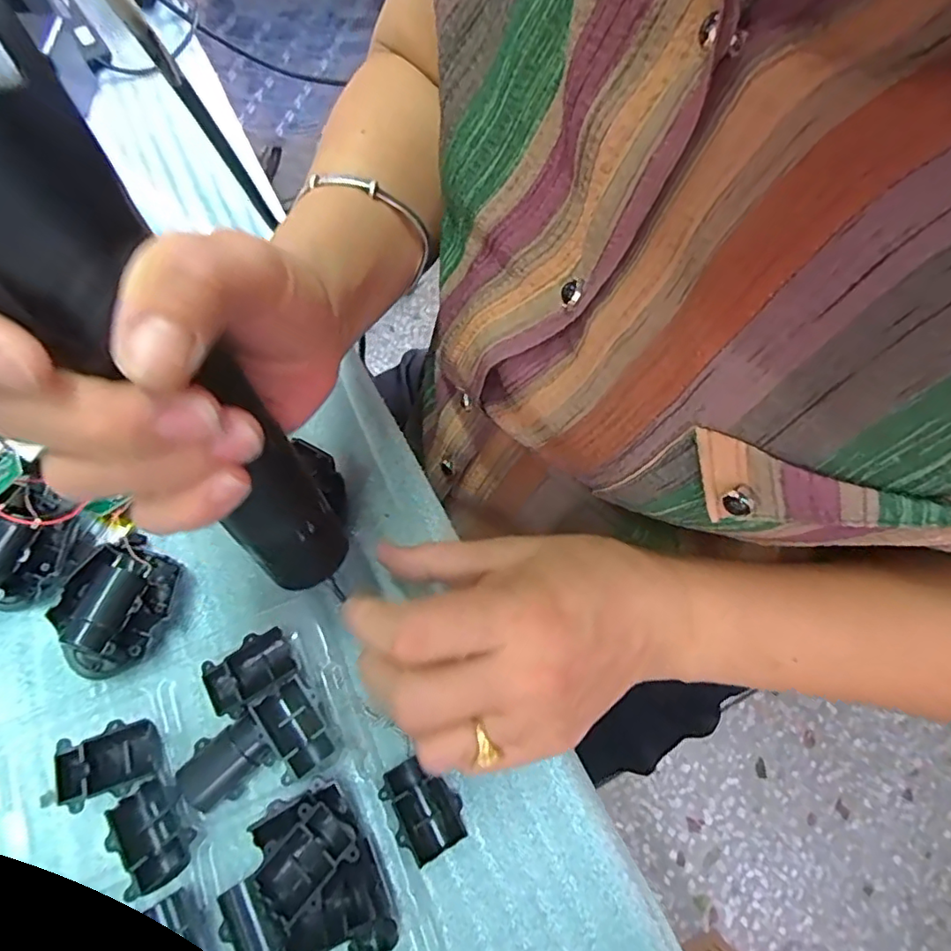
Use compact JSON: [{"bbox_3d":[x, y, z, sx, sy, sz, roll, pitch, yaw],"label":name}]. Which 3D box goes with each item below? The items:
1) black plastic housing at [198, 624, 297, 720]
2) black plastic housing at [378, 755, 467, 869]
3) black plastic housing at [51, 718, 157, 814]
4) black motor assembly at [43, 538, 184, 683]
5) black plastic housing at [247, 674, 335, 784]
[{"bbox_3d":[-0.104,0.092,0.257,0.044,0.019,0.027,-33,69,-15],"label":"black plastic housing"},{"bbox_3d":[-0.022,0.140,0.239,0.027,0.013,0.037,-27,68,-13],"label":"black plastic housing"},{"bbox_3d":[-0.156,0.123,0.242,0.038,0.015,0.027,-16,66,-8],"label":"black plastic housing"},{"bbox_3d":[-0.173,0.061,0.269,0.041,0.022,0.063,9,65,4],"label":"black motor assembly"},{"bbox_3d":[-0.078,0.110,0.248,0.026,0.016,0.036,-32,69,-15],"label":"black plastic housing"}]

